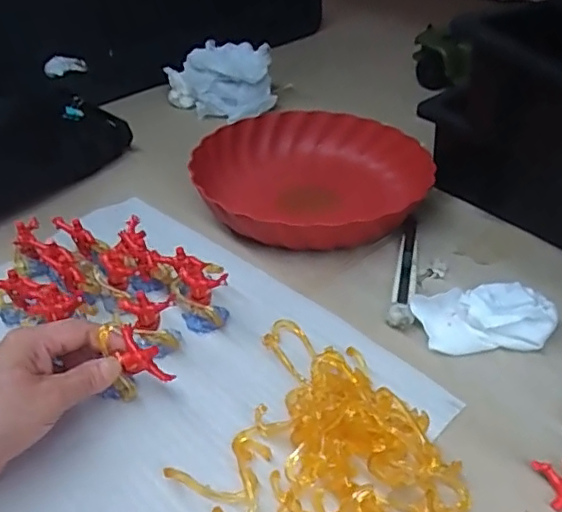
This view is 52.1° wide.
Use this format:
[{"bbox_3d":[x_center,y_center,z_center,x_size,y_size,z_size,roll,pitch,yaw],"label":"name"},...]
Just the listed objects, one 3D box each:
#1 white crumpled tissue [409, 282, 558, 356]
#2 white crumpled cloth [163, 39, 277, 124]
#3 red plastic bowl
[{"bbox_3d":[0.164,0.046,0.465,0.109,0.030,0.066,-3,40,0],"label":"white crumpled tissue"},{"bbox_3d":[-0.085,-0.245,0.791,0.143,0.076,0.081,-7,40,-4],"label":"white crumpled cloth"},{"bbox_3d":[0.024,-0.078,0.610,0.222,0.078,0.234,-2,40,2],"label":"red plastic bowl"}]

